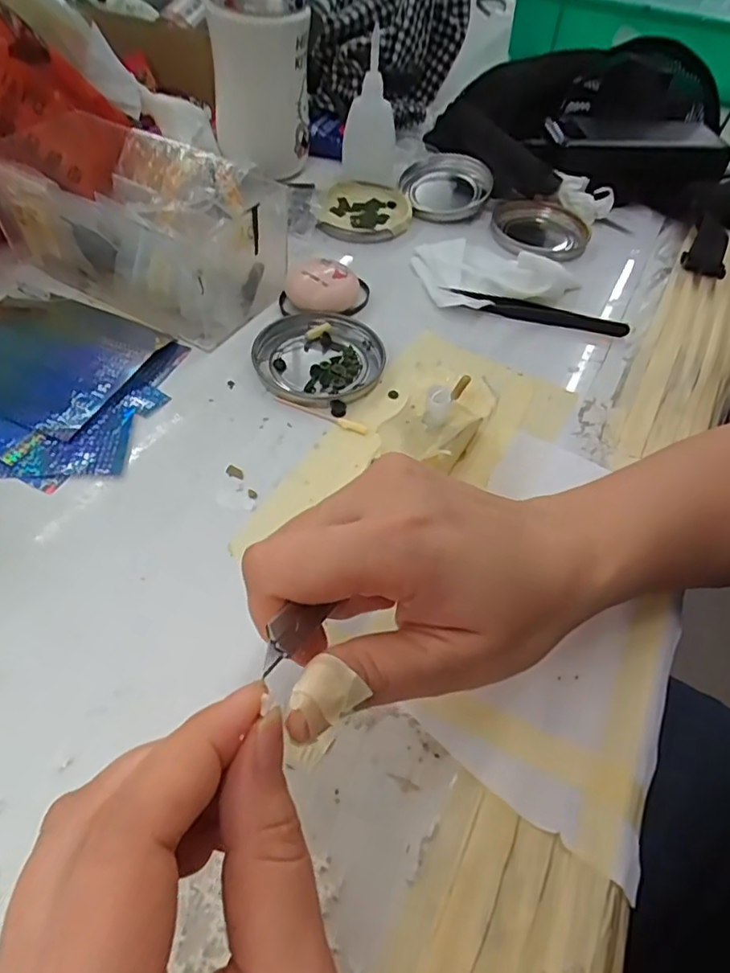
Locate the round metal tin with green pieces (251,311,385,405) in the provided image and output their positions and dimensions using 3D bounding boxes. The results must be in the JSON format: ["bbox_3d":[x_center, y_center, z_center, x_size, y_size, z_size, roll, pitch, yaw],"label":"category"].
[{"bbox_3d":[-0.029,-0.080,0.357,0.077,0.011,0.073,3,52,-4],"label":"round metal tin with green pieces"}]

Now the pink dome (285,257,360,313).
[{"bbox_3d":[-0.028,-0.132,0.385,0.047,0.025,0.035,4,52,-3],"label":"pink dome"}]

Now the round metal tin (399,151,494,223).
[{"bbox_3d":[0.066,-0.254,0.488,0.075,0.021,0.077,3,52,-4],"label":"round metal tin"}]

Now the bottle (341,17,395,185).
[{"bbox_3d":[0.005,-0.307,0.474,0.041,0.099,0.033,23,54,11],"label":"bottle"}]

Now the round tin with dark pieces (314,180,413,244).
[{"bbox_3d":[0.000,-0.226,0.469,0.073,0.009,0.085,2,52,-4],"label":"round tin with dark pieces"}]

